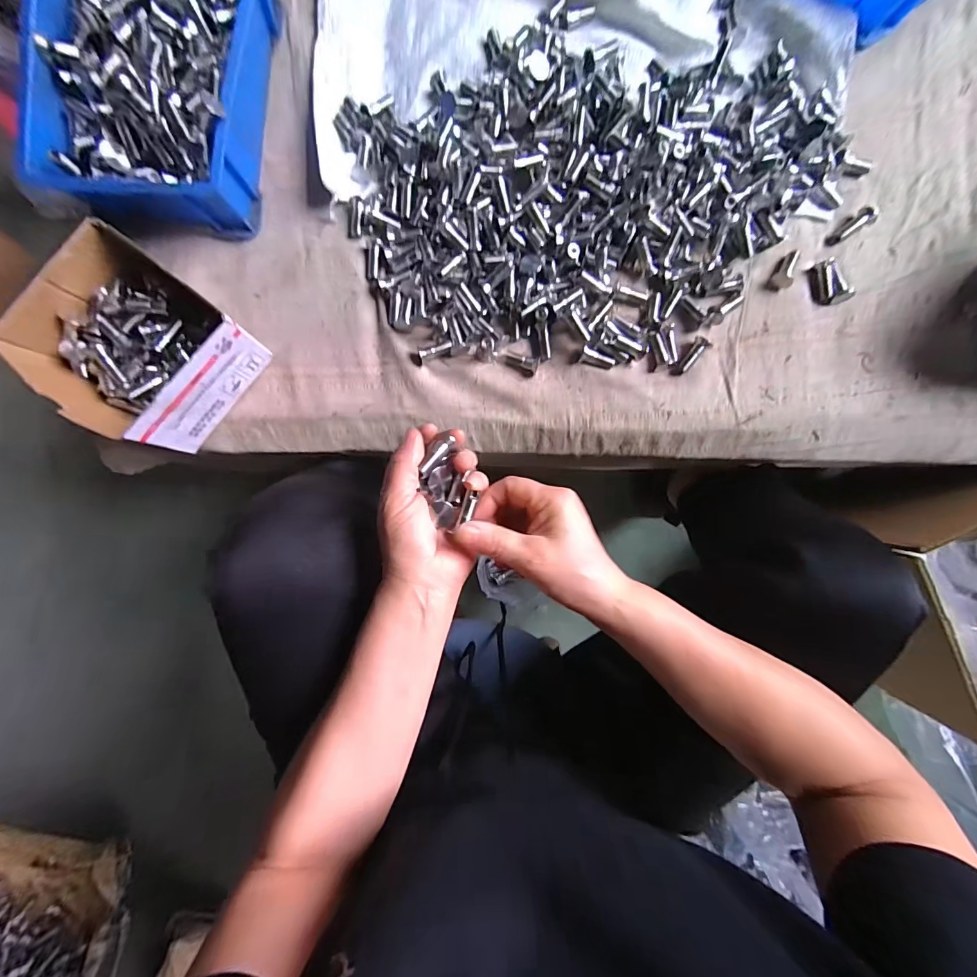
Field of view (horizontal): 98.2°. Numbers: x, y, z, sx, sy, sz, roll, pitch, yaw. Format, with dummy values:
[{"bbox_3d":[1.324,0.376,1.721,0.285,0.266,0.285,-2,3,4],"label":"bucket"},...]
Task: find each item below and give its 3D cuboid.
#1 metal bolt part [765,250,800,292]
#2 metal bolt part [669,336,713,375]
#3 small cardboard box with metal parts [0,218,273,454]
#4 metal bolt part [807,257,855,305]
[{"bbox_3d":[0.296,-0.219,0.422,0.020,0.013,0.040,15,88,1],"label":"metal bolt part"},{"bbox_3d":[0.198,-0.129,0.416,0.015,0.010,0.044,40,102,1],"label":"metal bolt part"},{"bbox_3d":[-0.315,-0.125,0.387,0.148,0.081,0.138,38,89,1],"label":"small cardboard box with metal parts"},{"bbox_3d":[0.342,-0.206,0.422,0.031,0.015,0.041,-17,88,0],"label":"metal bolt part"}]

